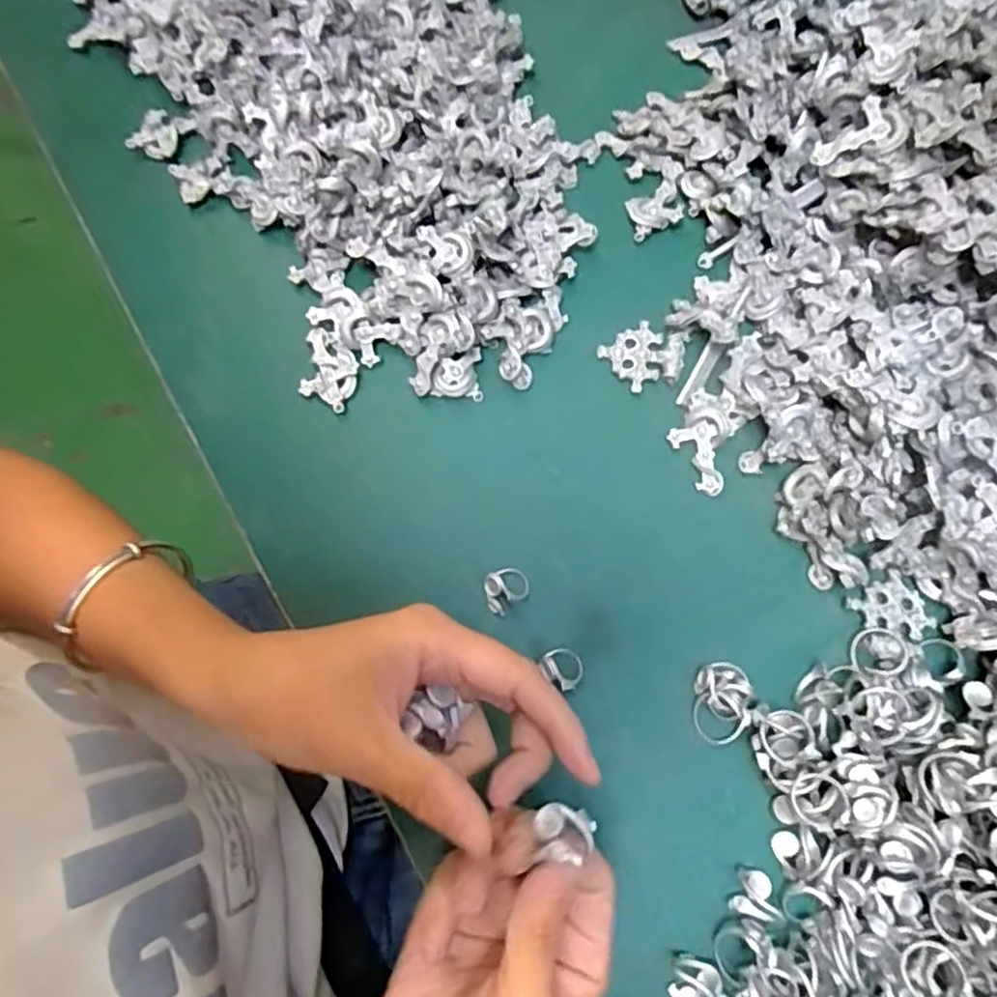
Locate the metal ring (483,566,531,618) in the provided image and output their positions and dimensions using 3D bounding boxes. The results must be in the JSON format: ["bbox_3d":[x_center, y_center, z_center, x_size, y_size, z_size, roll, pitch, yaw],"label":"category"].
[{"bbox_3d":[0.003,0.045,0.355,0.025,0.020,0.020,-44,77,-10],"label":"metal ring"}]

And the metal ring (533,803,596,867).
[{"bbox_3d":[0.021,0.106,0.228,0.019,0.011,0.015,-3,74,1],"label":"metal ring"}]

